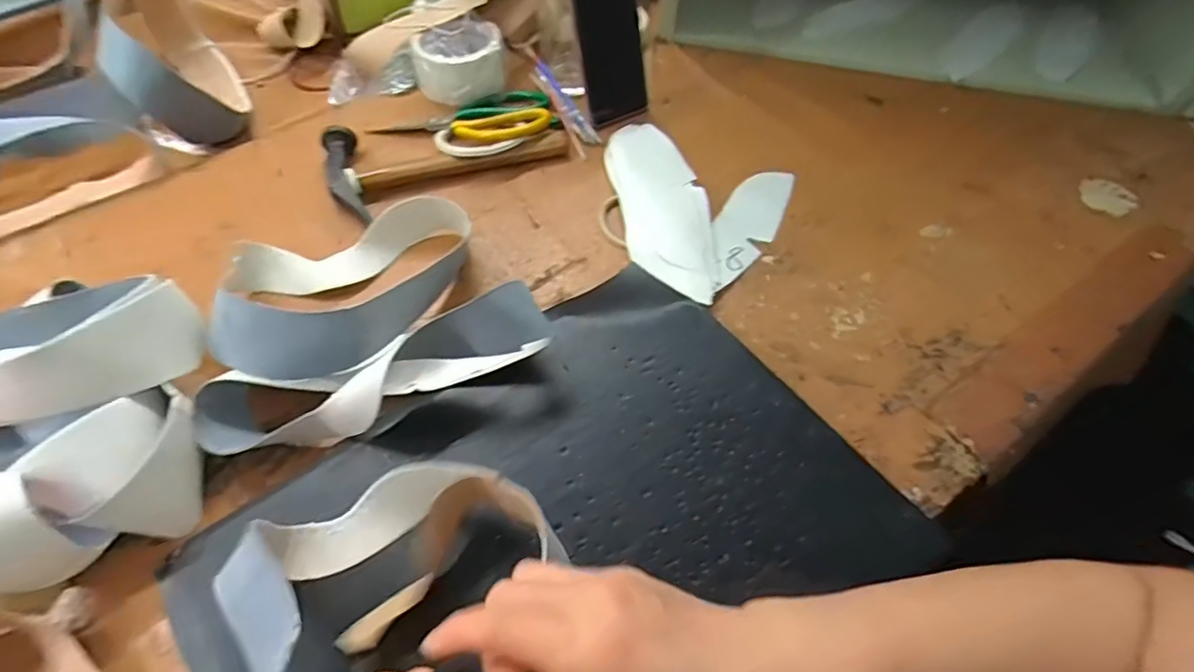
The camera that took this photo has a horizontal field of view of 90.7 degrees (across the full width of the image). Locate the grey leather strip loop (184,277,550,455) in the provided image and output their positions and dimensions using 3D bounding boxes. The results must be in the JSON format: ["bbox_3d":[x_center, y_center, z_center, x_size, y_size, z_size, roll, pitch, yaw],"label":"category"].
[{"bbox_3d":[-0.161,0.028,0.421,0.258,0.076,0.066,-12,57,-9],"label":"grey leather strip loop"}]

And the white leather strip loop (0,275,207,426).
[{"bbox_3d":[-0.420,0.015,0.430,0.241,0.086,0.117,-7,56,-6],"label":"white leather strip loop"}]

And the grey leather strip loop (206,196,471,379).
[{"bbox_3d":[-0.200,-0.046,0.480,0.195,0.074,0.161,-14,57,-10],"label":"grey leather strip loop"}]

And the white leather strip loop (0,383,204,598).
[{"bbox_3d":[-0.329,0.093,0.369,0.133,0.095,0.102,-26,60,-17],"label":"white leather strip loop"}]

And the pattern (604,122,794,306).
[{"bbox_3d":[0.074,-0.126,0.571,0.186,0.021,0.177,25,59,15],"label":"pattern"}]

